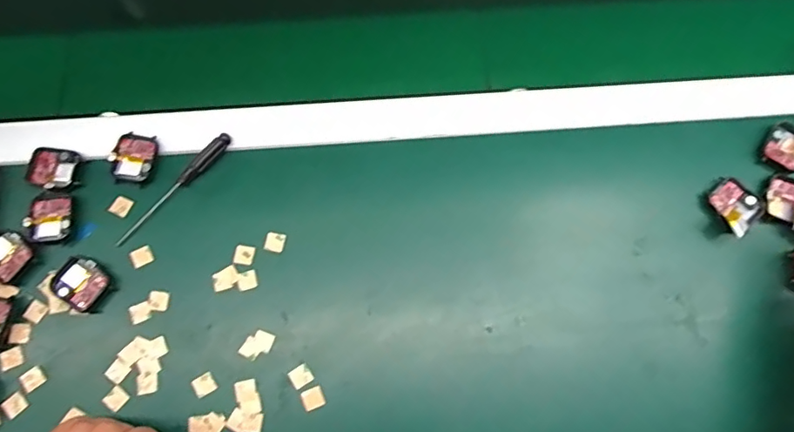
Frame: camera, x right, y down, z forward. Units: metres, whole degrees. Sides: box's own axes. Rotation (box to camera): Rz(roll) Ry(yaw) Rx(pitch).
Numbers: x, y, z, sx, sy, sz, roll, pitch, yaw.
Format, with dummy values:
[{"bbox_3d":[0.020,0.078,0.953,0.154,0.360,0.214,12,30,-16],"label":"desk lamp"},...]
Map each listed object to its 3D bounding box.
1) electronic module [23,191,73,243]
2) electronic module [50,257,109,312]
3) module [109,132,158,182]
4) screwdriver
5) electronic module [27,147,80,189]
[{"bbox_3d":[-0.304,0.000,0.443,0.034,0.009,0.044,0,74,0],"label":"electronic module"},{"bbox_3d":[-0.267,0.057,0.429,0.042,0.012,0.038,33,76,9],"label":"electronic module"},{"bbox_3d":[-0.238,-0.053,0.458,0.037,0.008,0.042,10,74,3],"label":"module"},{"bbox_3d":[-0.197,-0.025,0.451,0.013,0.011,0.131,40,77,11],"label":"screwdriver"},{"bbox_3d":[-0.309,-0.043,0.455,0.041,0.007,0.036,13,74,4],"label":"electronic module"}]

